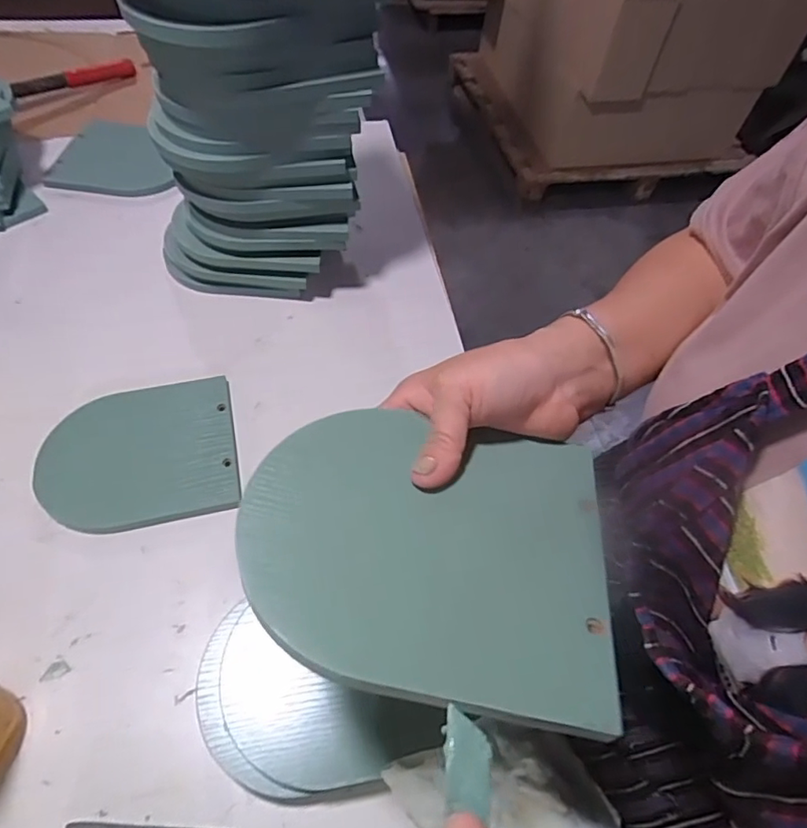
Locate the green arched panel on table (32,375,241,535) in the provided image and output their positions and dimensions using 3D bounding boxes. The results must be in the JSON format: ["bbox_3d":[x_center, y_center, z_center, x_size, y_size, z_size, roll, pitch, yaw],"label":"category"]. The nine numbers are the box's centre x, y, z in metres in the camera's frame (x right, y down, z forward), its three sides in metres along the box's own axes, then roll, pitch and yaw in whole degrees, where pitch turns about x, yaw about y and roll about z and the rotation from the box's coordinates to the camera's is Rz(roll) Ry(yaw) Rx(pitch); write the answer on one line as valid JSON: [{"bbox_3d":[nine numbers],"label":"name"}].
[{"bbox_3d":[-0.241,0.035,0.505,0.163,0.015,0.145,-10,58,-12],"label":"green arched panel on table"}]

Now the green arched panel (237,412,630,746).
[{"bbox_3d":[0.011,0.060,0.256,0.167,0.011,0.135,11,49,-1],"label":"green arched panel"}]

